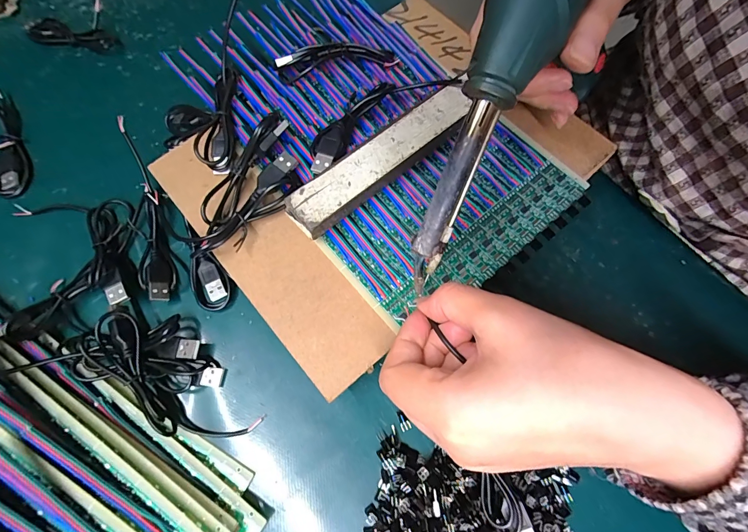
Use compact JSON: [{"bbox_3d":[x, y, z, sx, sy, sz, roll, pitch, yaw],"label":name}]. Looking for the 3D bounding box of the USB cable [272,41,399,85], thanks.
[{"bbox_3d":[-0.028,-0.153,0.265,0.088,0.017,0.020,-13,71,-5],"label":"USB cable"}]

